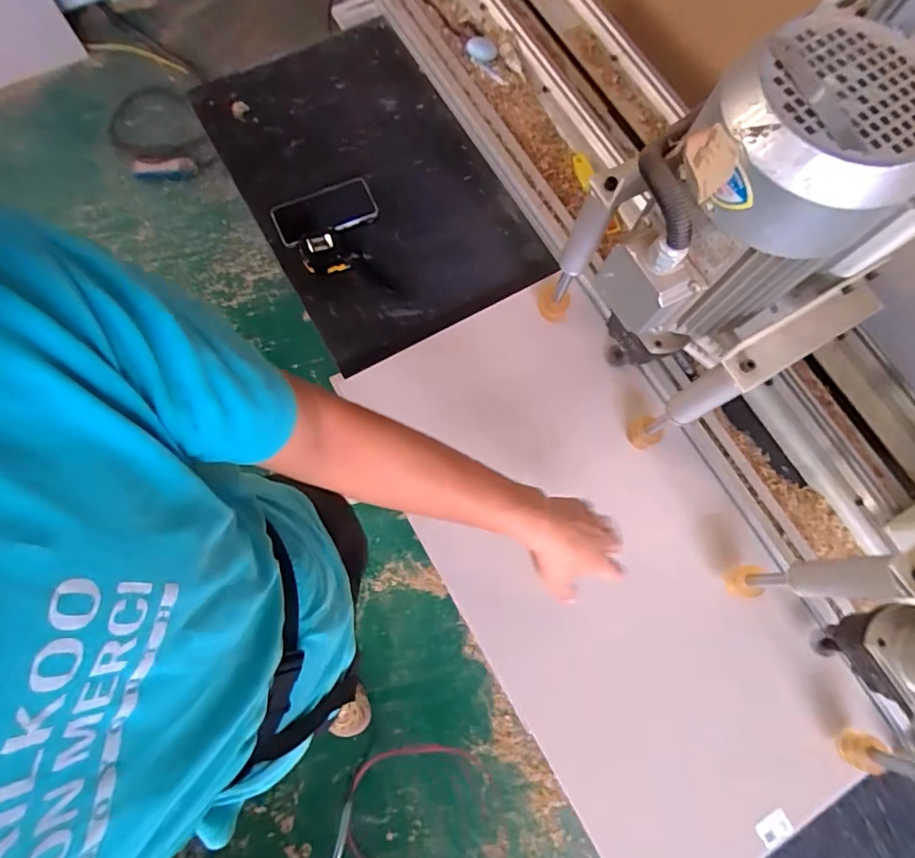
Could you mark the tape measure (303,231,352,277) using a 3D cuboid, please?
[{"bbox_3d":[-0.199,-0.260,0.771,0.061,0.031,0.058,0,77,-1],"label":"tape measure"}]

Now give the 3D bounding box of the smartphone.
[{"bbox_3d":[-0.202,-0.331,0.790,0.152,0.012,0.074,-28,79,-12],"label":"smartphone"}]

